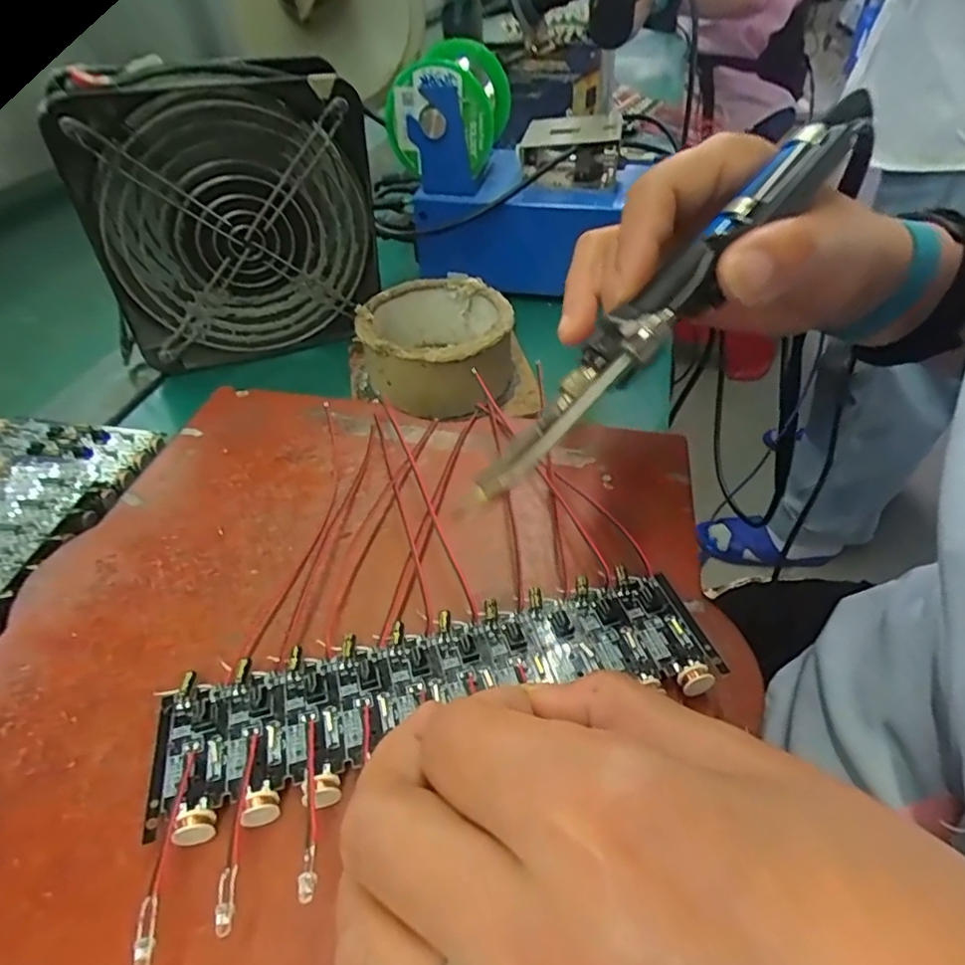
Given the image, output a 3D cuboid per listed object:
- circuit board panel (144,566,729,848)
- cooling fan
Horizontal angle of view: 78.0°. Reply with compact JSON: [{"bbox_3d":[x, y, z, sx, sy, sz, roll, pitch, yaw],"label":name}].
[{"bbox_3d":[-0.011,0.059,0.179,0.164,0.012,0.047,-13,51,-12],"label":"circuit board panel"},{"bbox_3d":[-0.140,-0.147,0.340,0.155,0.147,0.047,-18,46,-16],"label":"cooling fan"}]

